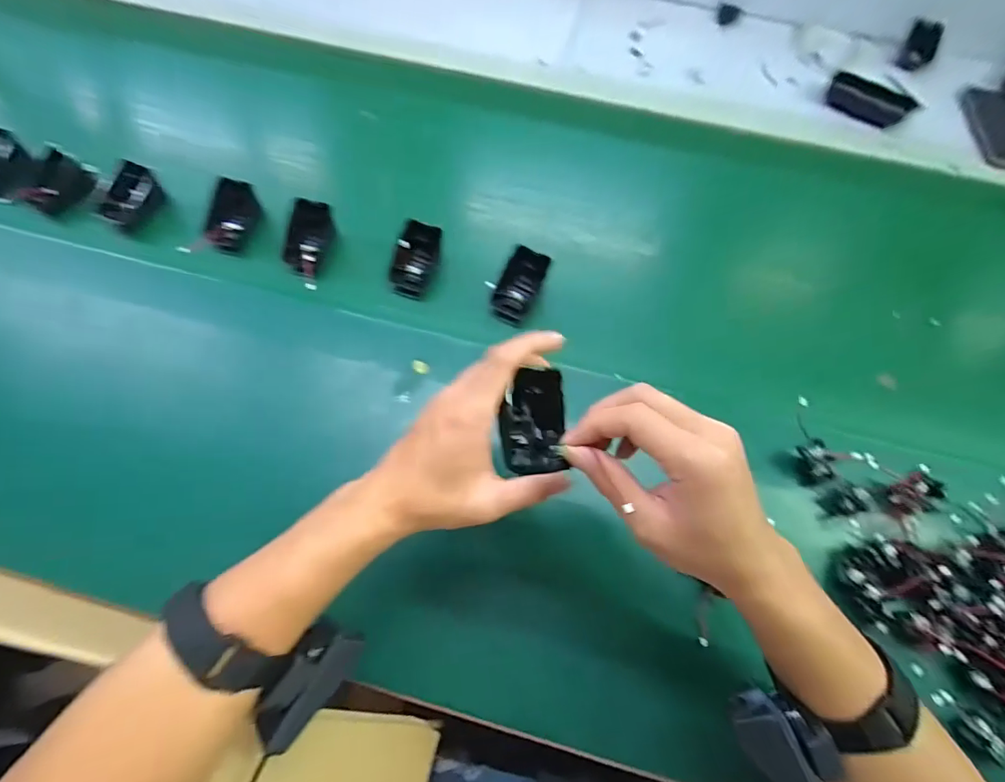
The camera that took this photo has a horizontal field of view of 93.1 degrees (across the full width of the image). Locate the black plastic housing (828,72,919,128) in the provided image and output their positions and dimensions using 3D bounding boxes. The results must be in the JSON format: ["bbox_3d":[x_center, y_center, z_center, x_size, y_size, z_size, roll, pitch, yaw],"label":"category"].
[{"bbox_3d":[0.522,-0.410,0.678,0.028,0.047,0.119,-24,54,-12],"label":"black plastic housing"}]

